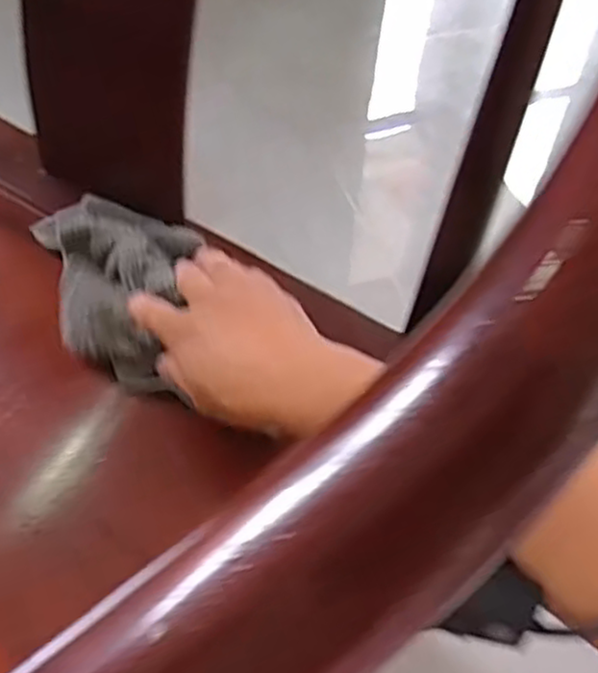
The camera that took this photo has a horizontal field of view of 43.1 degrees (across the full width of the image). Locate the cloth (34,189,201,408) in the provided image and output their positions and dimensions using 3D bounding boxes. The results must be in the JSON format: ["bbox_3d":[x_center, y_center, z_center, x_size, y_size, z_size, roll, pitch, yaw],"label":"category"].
[{"bbox_3d":[-0.111,-0.038,0.488,0.095,0.038,0.163,-17,56,-17],"label":"cloth"}]

